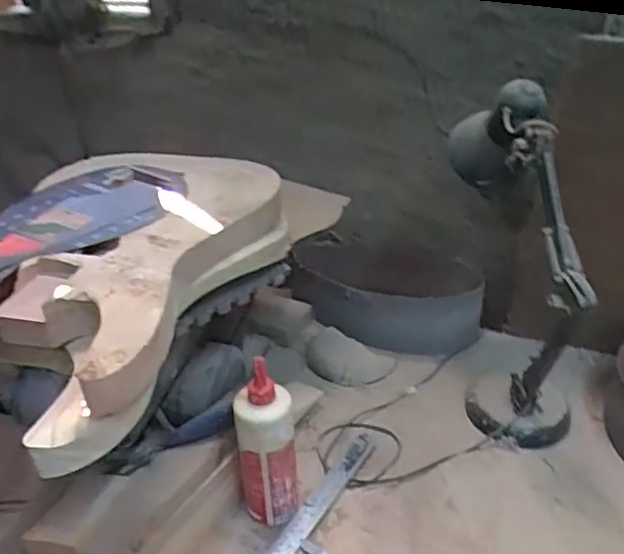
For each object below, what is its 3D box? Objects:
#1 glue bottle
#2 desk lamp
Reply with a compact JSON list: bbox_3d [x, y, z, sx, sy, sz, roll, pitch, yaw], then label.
[{"bbox_3d":[-0.053,0.203,0.709,0.069,0.222,0.053,-10,33,-11],"label":"glue bottle"},{"bbox_3d":[0.271,-0.012,0.830,0.163,0.444,0.266,3,32,10],"label":"desk lamp"}]

